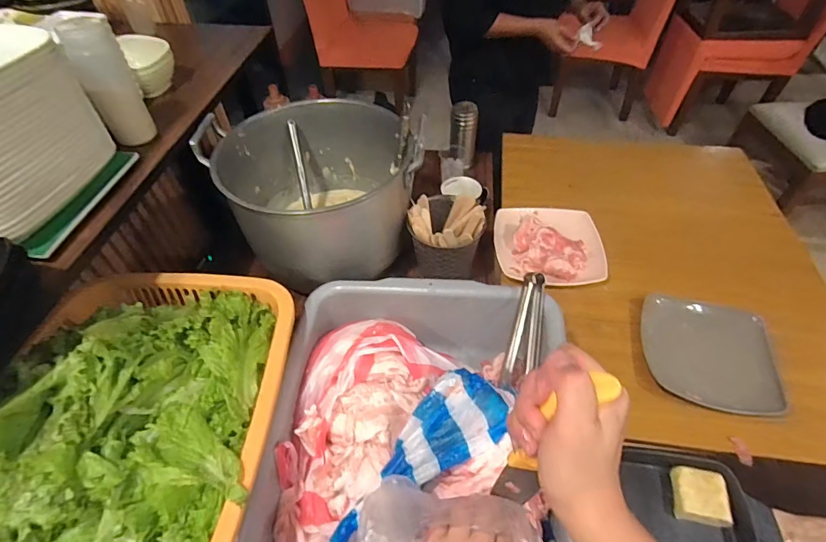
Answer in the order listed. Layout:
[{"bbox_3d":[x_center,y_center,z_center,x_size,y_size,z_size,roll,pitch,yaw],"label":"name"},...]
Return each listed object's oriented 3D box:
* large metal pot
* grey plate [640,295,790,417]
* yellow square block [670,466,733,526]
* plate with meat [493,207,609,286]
[{"bbox_3d":[-0.171,-0.140,0.809,0.331,0.208,0.312,-1,49,1],"label":"large metal pot"},{"bbox_3d":[0.484,0.134,0.705,0.190,0.030,0.190,-5,59,8],"label":"grey plate"},{"bbox_3d":[0.380,0.296,0.574,0.059,0.030,0.064,7,50,8],"label":"yellow square block"},{"bbox_3d":[0.271,-0.062,0.872,0.211,0.042,0.199,6,50,7],"label":"plate with meat"}]

